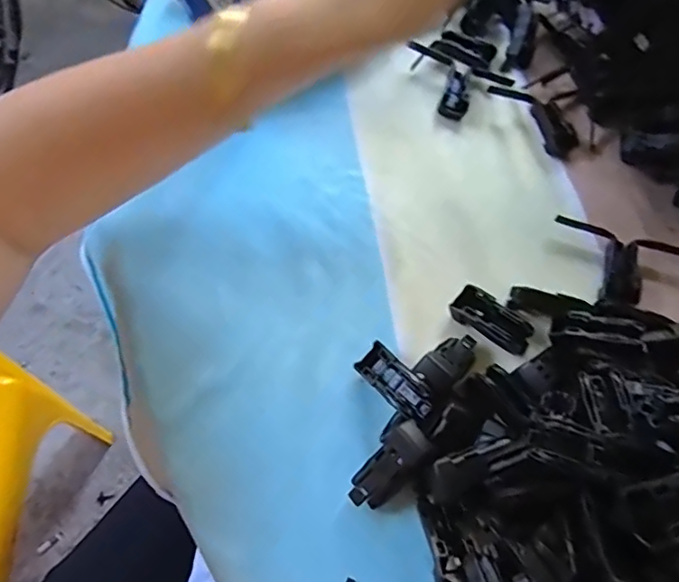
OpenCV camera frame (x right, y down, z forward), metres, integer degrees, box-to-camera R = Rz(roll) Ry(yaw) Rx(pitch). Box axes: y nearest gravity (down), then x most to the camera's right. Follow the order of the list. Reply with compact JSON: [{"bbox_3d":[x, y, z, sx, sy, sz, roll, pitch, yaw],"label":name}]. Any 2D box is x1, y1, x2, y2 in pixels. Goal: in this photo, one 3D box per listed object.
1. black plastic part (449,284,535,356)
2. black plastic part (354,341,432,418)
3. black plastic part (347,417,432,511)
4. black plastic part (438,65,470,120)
[{"bbox_3d":[0.088,0.017,0.316,0.047,0.013,0.021,37,68,15],"label":"black plastic part"},{"bbox_3d":[0.029,0.048,0.293,0.020,0.014,0.047,-36,54,-18],"label":"black plastic part"},{"bbox_3d":[0.024,0.086,0.269,0.020,0.011,0.047,42,104,17],"label":"black plastic part"},{"bbox_3d":[0.087,-0.146,0.404,0.020,0.010,0.045,17,64,6],"label":"black plastic part"}]

